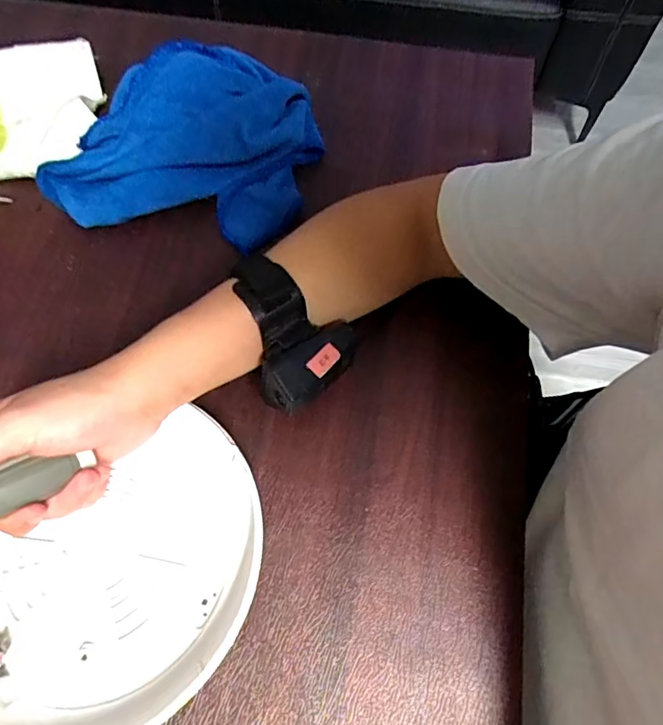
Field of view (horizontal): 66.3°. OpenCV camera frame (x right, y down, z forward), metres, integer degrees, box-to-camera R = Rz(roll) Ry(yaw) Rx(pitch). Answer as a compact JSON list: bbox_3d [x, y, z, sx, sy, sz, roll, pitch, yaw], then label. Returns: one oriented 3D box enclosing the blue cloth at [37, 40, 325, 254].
[{"bbox_3d":[-0.121,-0.197,0.436,0.211,0.070,0.176,7,66,2],"label":"blue cloth"}]

